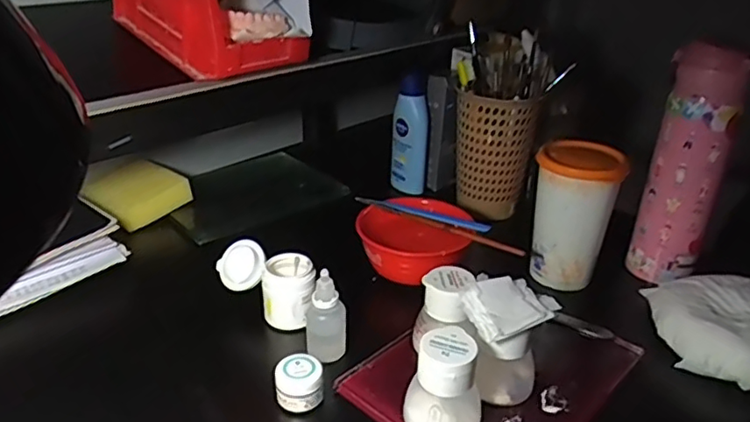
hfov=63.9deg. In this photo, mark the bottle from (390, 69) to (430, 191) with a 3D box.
[{"bbox_3d":[0.043,-0.093,0.725,0.044,0.145,0.026,4,28,1],"label":"bottle"}]

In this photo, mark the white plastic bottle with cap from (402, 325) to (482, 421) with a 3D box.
[{"bbox_3d":[0.045,0.114,0.389,0.049,0.066,0.042,8,28,10],"label":"white plastic bottle with cap"}]

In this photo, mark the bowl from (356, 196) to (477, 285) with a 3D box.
[{"bbox_3d":[0.036,0.029,0.573,0.102,0.048,0.094,2,27,-1],"label":"bowl"}]

